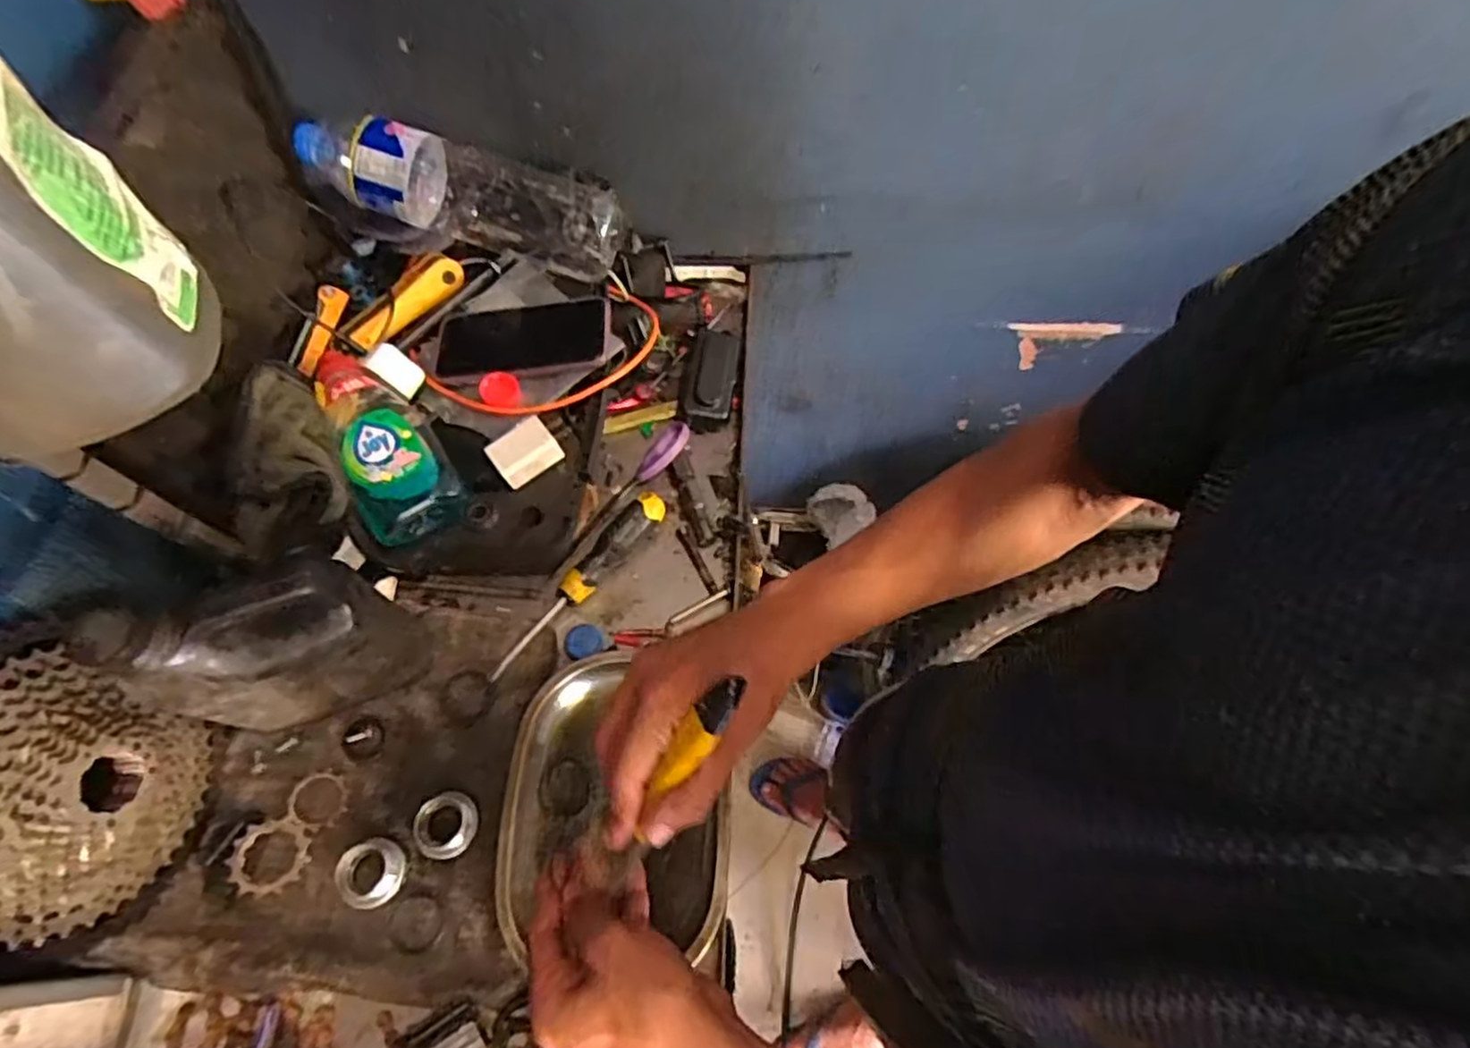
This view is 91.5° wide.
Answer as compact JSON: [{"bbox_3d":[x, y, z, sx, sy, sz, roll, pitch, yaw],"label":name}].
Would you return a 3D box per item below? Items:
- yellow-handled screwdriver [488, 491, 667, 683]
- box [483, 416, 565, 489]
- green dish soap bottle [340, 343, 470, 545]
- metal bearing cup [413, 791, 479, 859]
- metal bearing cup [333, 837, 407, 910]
[{"bbox_3d":[-0.128,0.051,0.596,0.026,0.026,0.192,37,72,16],"label":"yellow-handled screwdriver"},{"bbox_3d":[-0.167,-0.057,0.569,0.048,0.023,0.038,-35,69,-19],"label":"box"},{"bbox_3d":[-0.269,-0.067,0.561,0.075,0.046,0.169,-23,65,-14],"label":"green dish soap bottle"},{"bbox_3d":[-0.204,0.211,0.504,0.039,0.020,0.042,1,62,-2],"label":"metal bearing cup"},{"bbox_3d":[-0.249,0.237,0.488,0.040,0.014,0.042,1,62,-2],"label":"metal bearing cup"}]

